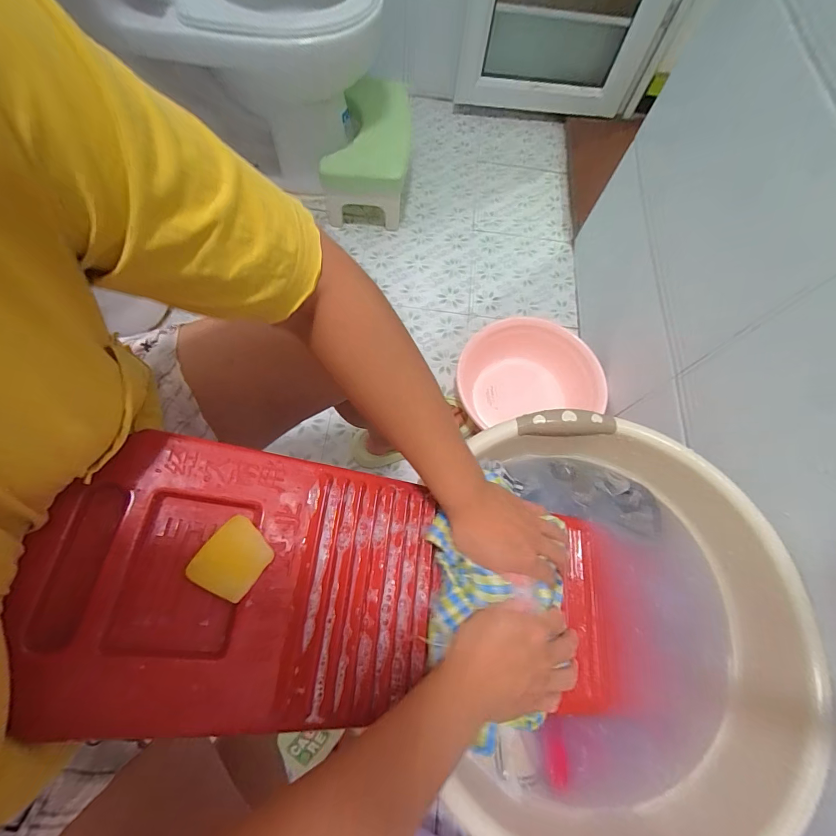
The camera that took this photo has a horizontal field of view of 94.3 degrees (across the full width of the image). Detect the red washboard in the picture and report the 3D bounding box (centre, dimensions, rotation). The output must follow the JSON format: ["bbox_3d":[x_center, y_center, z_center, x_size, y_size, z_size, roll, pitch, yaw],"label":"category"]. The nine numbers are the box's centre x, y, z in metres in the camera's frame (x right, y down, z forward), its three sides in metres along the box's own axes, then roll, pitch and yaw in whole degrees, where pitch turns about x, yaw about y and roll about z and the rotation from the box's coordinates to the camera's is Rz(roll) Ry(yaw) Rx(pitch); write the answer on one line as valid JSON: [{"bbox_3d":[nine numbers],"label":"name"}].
[{"bbox_3d":[-0.015,0.155,0.347,0.518,0.023,0.192,15,67,-21],"label":"red washboard"}]

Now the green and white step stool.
[{"bbox_3d":[-0.123,-0.739,1.100,0.201,0.206,0.340,9,68,-1],"label":"green and white step stool"}]

